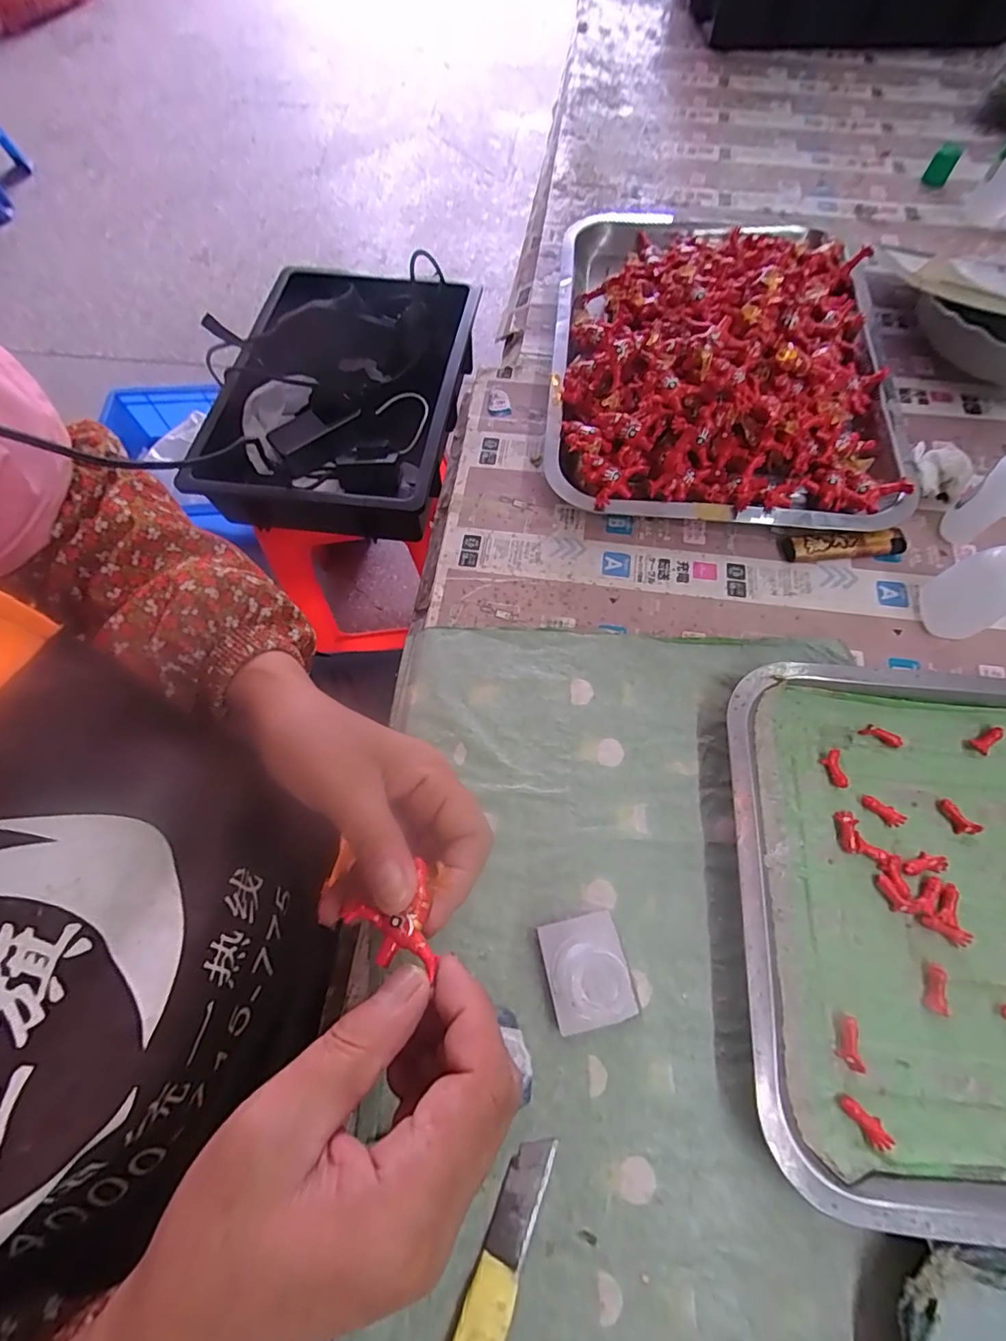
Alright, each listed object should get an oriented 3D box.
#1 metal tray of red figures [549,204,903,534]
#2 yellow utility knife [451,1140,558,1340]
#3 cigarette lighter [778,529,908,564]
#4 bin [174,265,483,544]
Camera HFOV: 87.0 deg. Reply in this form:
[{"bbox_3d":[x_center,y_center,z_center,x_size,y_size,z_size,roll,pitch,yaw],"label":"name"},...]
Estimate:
[{"bbox_3d":[0.172,-0.268,0.419,0.255,0.077,0.346,4,67,4],"label":"metal tray of red figures"},{"bbox_3d":[-0.003,0.268,0.232,0.020,0.007,0.104,21,69,11],"label":"yellow utility knife"},{"bbox_3d":[0.241,-0.087,0.373,0.082,0.018,0.016,1,67,3],"label":"cigarette lighter"},{"bbox_3d":[-0.223,-0.394,0.766,0.336,0.120,0.431,9,68,6],"label":"bin"}]

